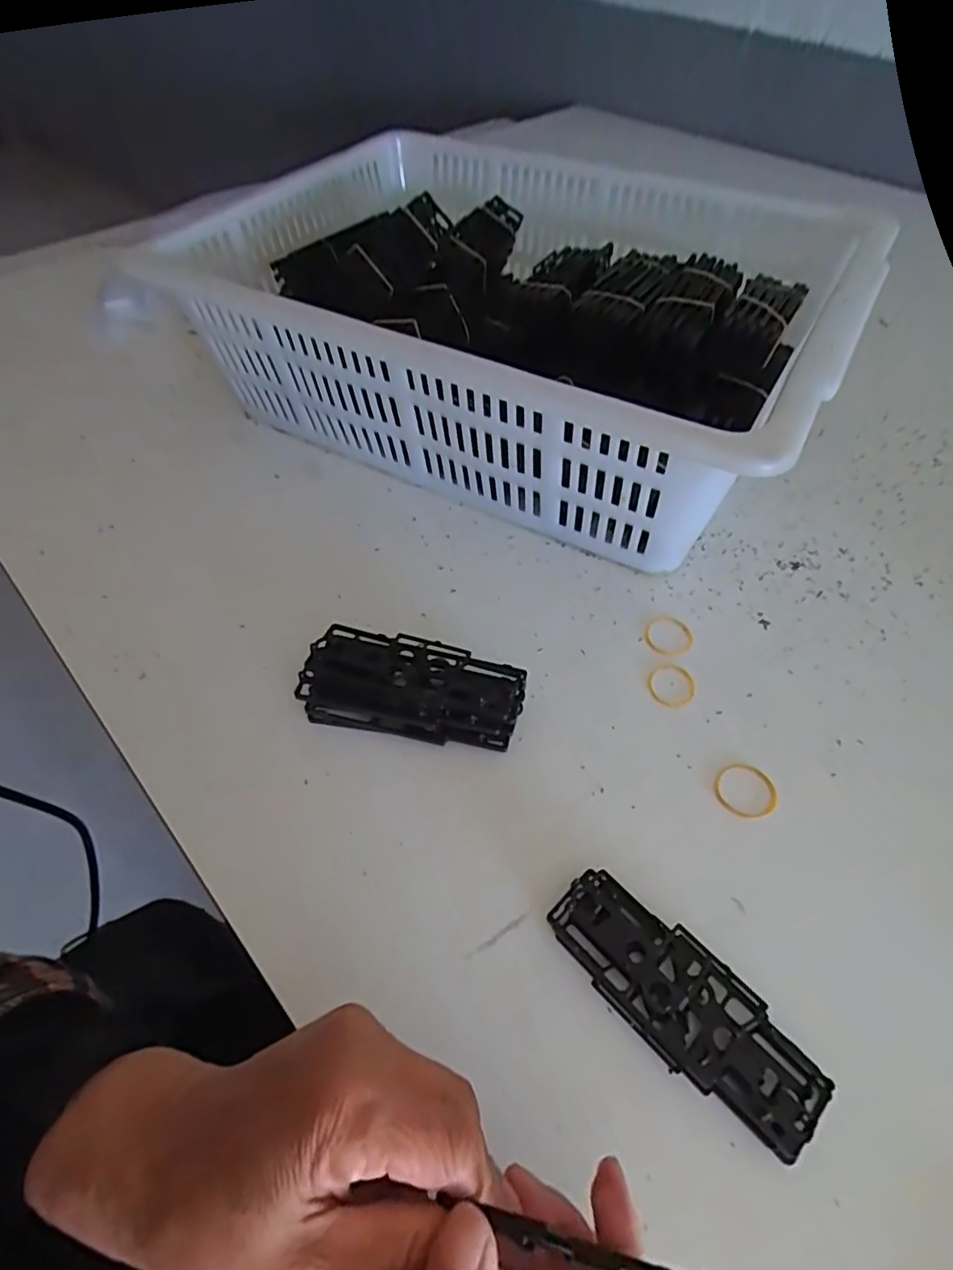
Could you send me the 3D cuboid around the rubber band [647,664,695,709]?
[{"bbox_3d":[0.121,0.030,0.382,0.028,0.004,0.031,23,55,18],"label":"rubber band"}]

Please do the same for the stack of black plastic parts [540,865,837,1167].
[{"bbox_3d":[0.090,0.162,0.274,0.047,0.011,0.126,-36,60,-25],"label":"stack of black plastic parts"}]

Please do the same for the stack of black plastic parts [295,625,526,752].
[{"bbox_3d":[-0.037,0.031,0.363,0.126,0.035,0.054,9,52,8],"label":"stack of black plastic parts"}]

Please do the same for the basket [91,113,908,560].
[{"bbox_3d":[0.032,-0.273,0.532,0.509,0.139,0.402,24,56,18],"label":"basket"}]

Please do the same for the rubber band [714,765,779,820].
[{"bbox_3d":[0.150,0.086,0.340,0.033,0.004,0.032,0,52,0],"label":"rubber band"}]

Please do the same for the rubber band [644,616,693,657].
[{"bbox_3d":[0.127,-0.001,0.405,0.030,0.004,0.033,0,52,0],"label":"rubber band"}]

